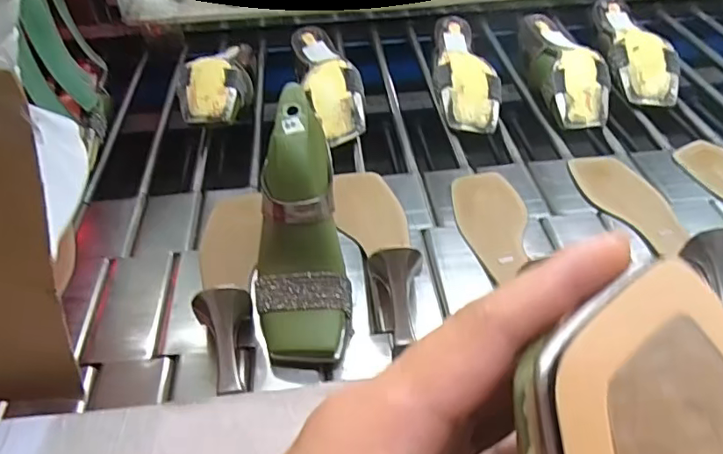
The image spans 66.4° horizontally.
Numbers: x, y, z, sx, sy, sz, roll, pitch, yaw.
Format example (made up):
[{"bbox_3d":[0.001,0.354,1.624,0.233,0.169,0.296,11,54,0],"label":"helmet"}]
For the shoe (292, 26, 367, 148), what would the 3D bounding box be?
[{"bbox_3d":[-0.049,-0.200,0.751,0.076,0.071,0.224,-13,45,-13],"label":"shoe"}]

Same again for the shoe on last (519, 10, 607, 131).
[{"bbox_3d":[0.278,-0.219,0.764,0.090,0.066,0.221,-1,44,0],"label":"shoe on last"}]

